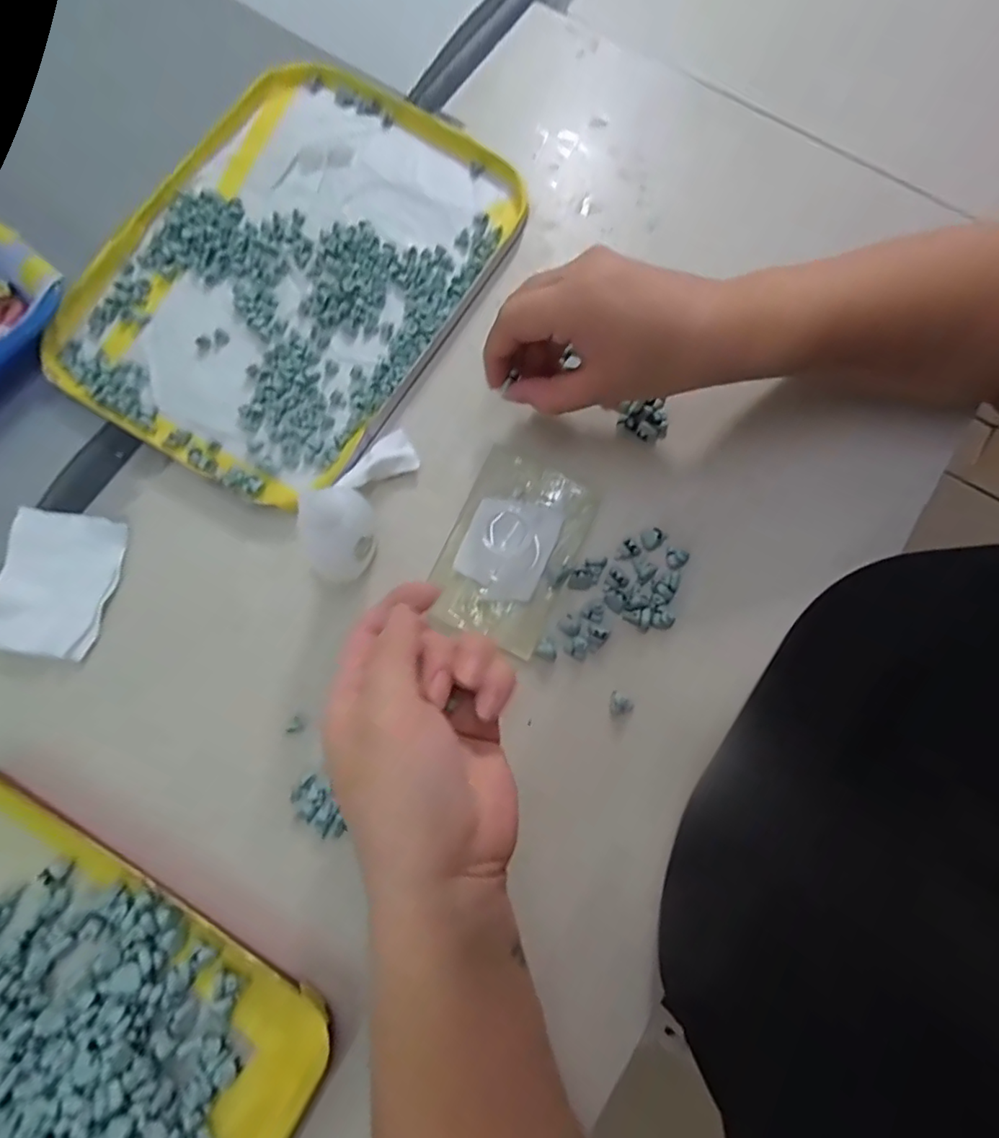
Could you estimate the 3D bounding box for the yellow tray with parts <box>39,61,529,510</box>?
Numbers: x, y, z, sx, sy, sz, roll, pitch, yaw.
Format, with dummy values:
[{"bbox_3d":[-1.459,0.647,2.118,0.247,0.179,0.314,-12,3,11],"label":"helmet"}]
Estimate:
[{"bbox_3d":[-0.126,-0.187,0.353,0.205,0.013,0.273,32,79,7],"label":"yellow tray with parts"}]

